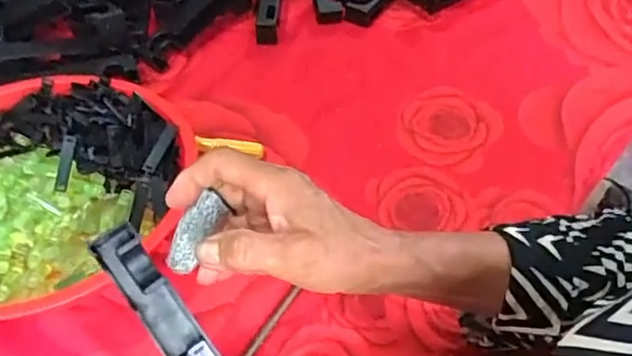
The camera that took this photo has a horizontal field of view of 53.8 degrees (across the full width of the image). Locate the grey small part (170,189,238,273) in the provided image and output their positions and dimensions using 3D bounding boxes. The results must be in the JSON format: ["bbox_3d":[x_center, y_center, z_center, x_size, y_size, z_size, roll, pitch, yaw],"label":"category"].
[{"bbox_3d":[-0.071,0.033,0.368,0.015,0.016,0.048,26,81,21],"label":"grey small part"}]

